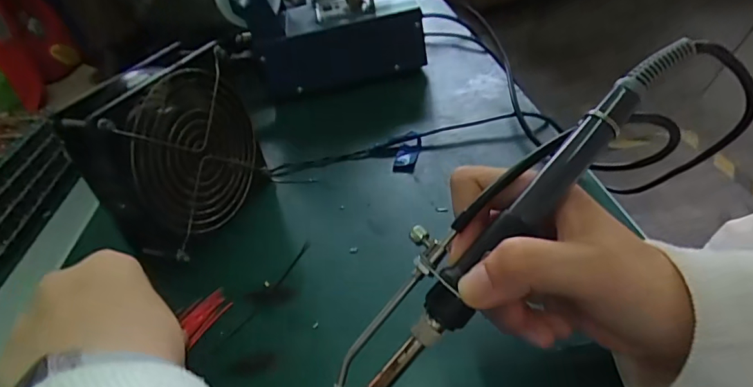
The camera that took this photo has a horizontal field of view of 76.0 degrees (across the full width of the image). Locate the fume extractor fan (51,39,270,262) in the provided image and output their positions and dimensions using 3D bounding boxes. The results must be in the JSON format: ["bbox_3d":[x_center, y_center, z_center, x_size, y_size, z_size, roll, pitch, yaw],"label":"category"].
[{"bbox_3d":[-0.141,-0.029,0.347,0.056,0.118,0.124,2,37,18],"label":"fume extractor fan"}]

